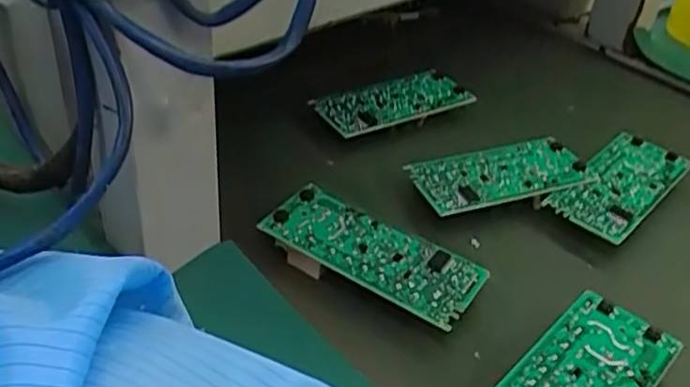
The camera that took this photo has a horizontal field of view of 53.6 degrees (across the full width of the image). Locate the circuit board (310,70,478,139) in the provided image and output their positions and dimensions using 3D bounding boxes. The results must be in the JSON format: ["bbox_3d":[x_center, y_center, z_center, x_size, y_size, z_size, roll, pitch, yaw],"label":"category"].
[{"bbox_3d":[0.033,-0.062,0.463,0.105,0.009,0.042,-20,48,-26],"label":"circuit board"}]

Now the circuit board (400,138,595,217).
[{"bbox_3d":[0.093,-0.009,0.409,0.106,0.014,0.045,-10,39,-21],"label":"circuit board"}]

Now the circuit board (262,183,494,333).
[{"bbox_3d":[0.013,0.032,0.343,0.105,0.024,0.045,24,39,22],"label":"circuit board"}]

